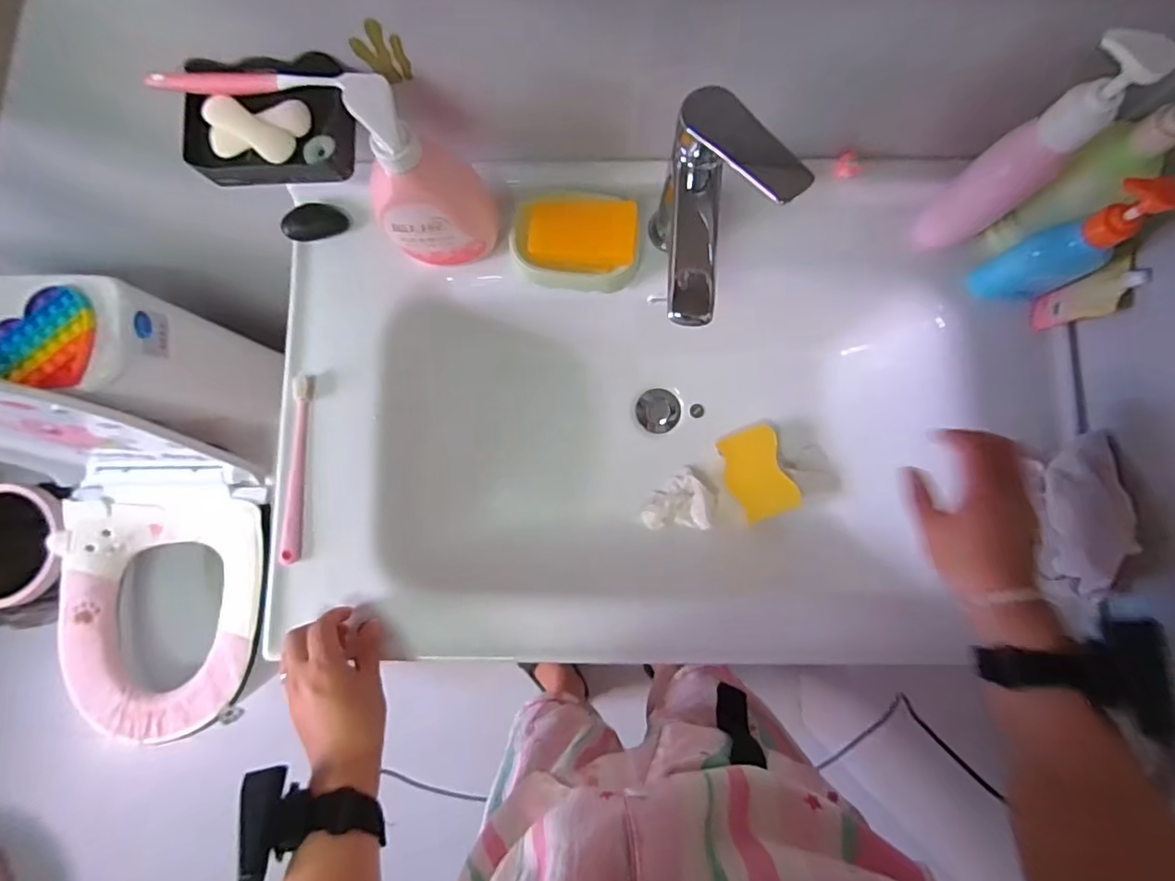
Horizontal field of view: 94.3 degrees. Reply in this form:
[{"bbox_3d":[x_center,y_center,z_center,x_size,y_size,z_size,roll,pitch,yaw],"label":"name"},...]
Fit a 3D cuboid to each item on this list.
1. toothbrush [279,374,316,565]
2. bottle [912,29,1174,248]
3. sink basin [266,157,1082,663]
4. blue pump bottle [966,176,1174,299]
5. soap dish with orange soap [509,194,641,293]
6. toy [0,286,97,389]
[{"bbox_3d":[-0.292,0.027,0.549,0.017,0.015,0.186,1,83,1],"label":"toothbrush"},{"bbox_3d":[0.362,-0.232,0.453,0.050,0.209,0.054,-37,83,-4],"label":"bottle"},{"bbox_3d":[0.084,-0.005,0.630,0.770,0.183,0.477,-1,83,1],"label":"sink basin"},{"bbox_3d":[0.426,-0.171,0.472,0.075,0.155,0.045,-17,83,-1],"label":"blue pump bottle"},{"bbox_3d":[-0.012,-0.197,0.545,0.124,0.038,0.081,1,83,1],"label":"soap dish with orange soap"},{"bbox_3d":[-0.664,-0.127,0.658,0.126,0.014,0.121,0,83,1],"label":"toy"}]

